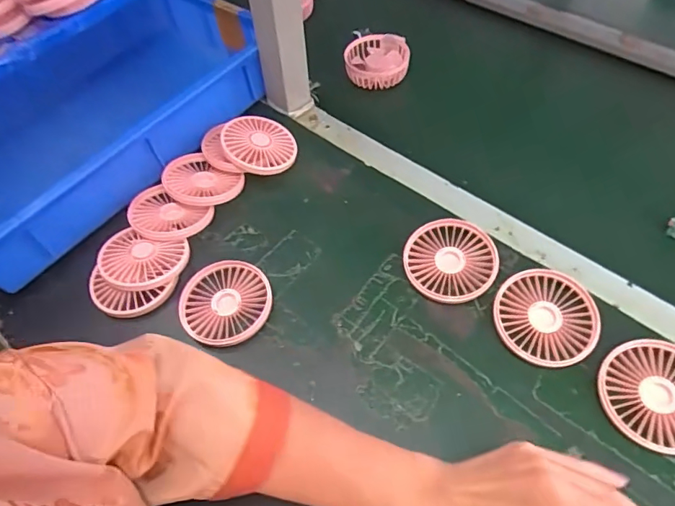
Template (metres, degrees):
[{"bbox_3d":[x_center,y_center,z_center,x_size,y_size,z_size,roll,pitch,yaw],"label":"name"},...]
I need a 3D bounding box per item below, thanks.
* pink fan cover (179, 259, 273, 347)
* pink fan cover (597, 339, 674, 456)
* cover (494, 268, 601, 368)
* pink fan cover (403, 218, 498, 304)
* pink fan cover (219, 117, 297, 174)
[{"bbox_3d":[-0.109,0.050,0.464,0.086,0.015,0.087,-15,57,-6],"label":"pink fan cover"},{"bbox_3d":[0.262,0.115,0.384,0.087,0.006,0.087,-4,61,9],"label":"pink fan cover"},{"bbox_3d":[0.189,0.059,0.430,0.088,0.022,0.085,-14,57,-6],"label":"cover"},{"bbox_3d":[0.112,0.008,0.467,0.084,0.025,0.084,-12,56,-5],"label":"pink fan cover"},{"bbox_3d":[-0.092,-0.128,0.555,0.083,0.015,0.083,-12,67,-20],"label":"pink fan cover"}]

